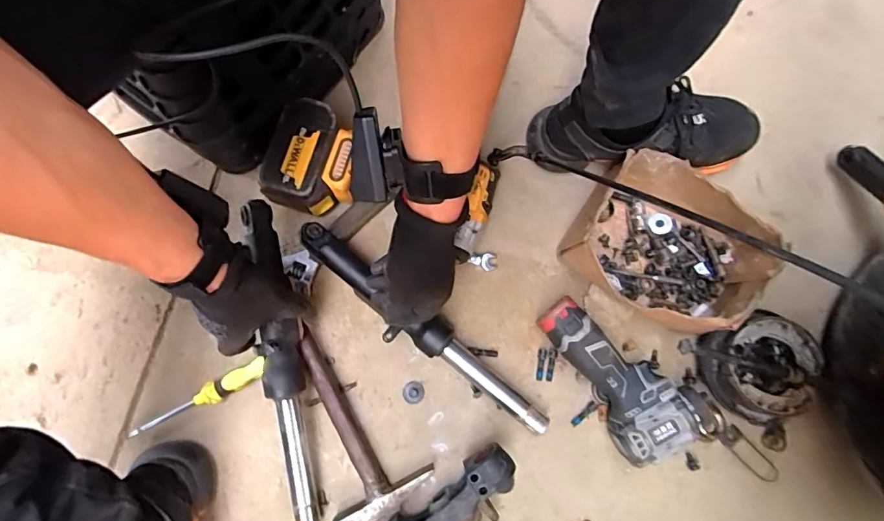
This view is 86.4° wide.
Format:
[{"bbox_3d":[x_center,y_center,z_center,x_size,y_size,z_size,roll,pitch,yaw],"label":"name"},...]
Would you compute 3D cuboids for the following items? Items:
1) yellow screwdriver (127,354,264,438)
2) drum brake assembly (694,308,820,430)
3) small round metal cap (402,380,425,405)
[{"bbox_3d":[-0.274,0.158,0.539,0.165,0.025,0.024,-28,81,-1],"label":"yellow screwdriver"},{"bbox_3d":[0.361,0.122,0.539,0.118,0.062,0.115,-23,80,-5],"label":"drum brake assembly"},{"bbox_3d":[-0.033,0.156,0.554,0.025,0.005,0.025,0,79,-1],"label":"small round metal cap"}]

